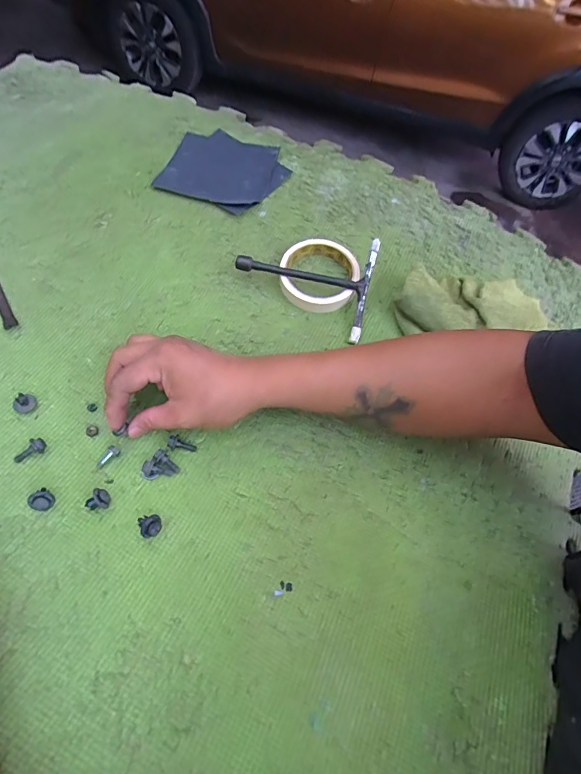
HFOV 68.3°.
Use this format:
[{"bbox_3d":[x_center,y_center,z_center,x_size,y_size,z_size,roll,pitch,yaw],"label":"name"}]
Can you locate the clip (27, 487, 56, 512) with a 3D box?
[{"bbox_3d":[-0.202,0.093,0.349,0.014,0.015,0.017,32,56,14],"label":"clip"}]

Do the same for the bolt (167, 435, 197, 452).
[{"bbox_3d":[-0.101,0.055,0.400,0.024,0.013,0.014,16,61,6],"label":"bolt"}]

